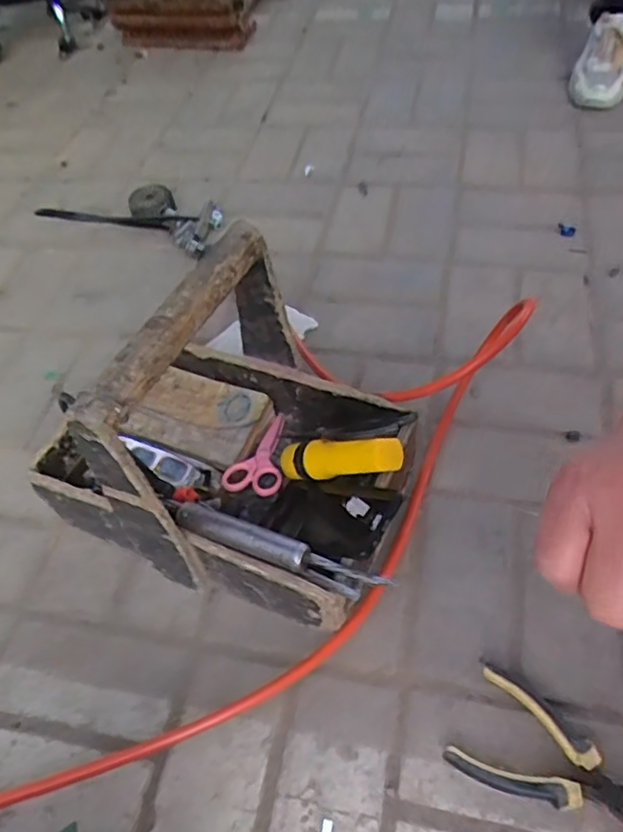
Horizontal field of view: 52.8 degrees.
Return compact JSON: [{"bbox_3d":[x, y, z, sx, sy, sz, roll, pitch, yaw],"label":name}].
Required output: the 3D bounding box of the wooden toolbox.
[{"bbox_3d":[-0.083,0.008,0.591,0.322,0.281,0.228,17,56,19],"label":"wooden toolbox"}]

